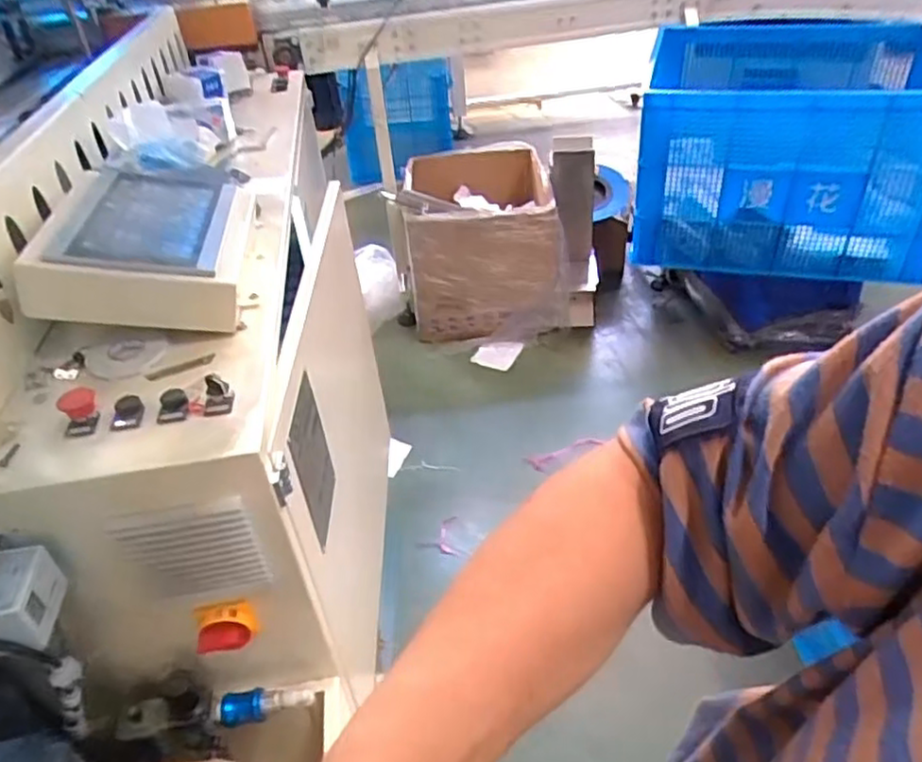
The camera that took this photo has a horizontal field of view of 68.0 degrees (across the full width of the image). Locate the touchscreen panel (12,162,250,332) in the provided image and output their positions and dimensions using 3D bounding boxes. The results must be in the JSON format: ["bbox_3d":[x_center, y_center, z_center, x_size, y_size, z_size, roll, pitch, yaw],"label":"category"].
[{"bbox_3d":[-0.403,-0.195,0.891,0.228,0.084,0.322,5,40,-17],"label":"touchscreen panel"}]

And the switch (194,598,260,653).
[{"bbox_3d":[-0.278,0.288,0.808,0.068,0.054,0.033,-9,37,-5],"label":"switch"}]

